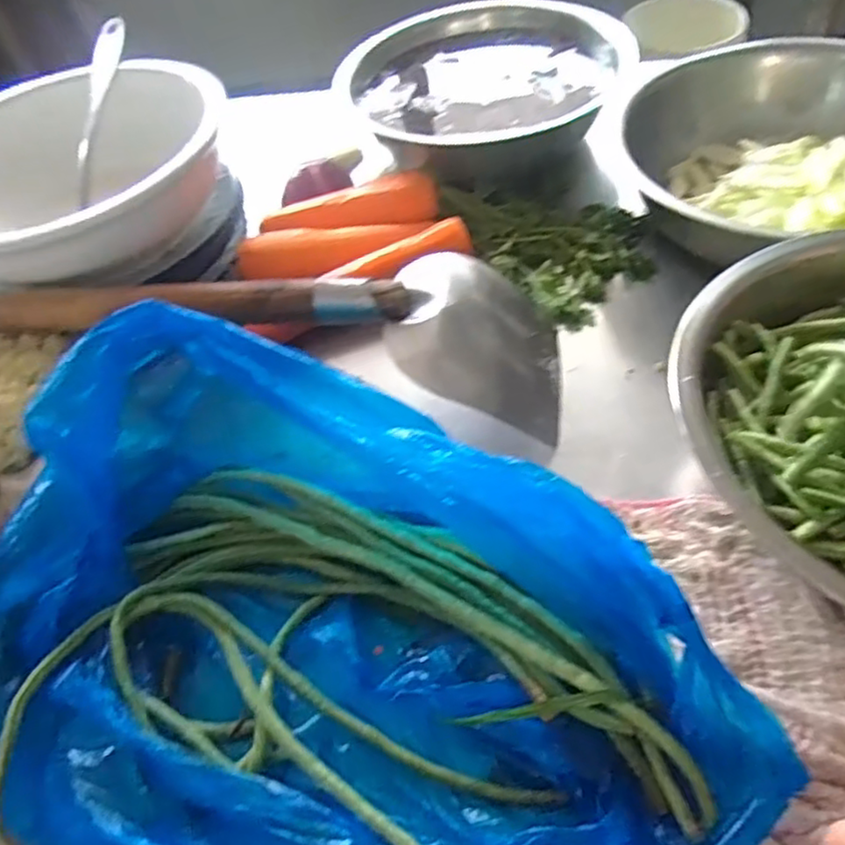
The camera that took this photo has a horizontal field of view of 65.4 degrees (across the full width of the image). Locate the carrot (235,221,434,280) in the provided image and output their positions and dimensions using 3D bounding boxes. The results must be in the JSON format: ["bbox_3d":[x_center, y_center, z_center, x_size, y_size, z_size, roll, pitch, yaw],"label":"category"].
[{"bbox_3d":[-0.075,-0.156,0.568,0.165,0.035,0.035,-19,52,-4],"label":"carrot"}]

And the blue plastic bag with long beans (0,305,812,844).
[{"bbox_3d":[-0.042,0.091,0.339,0.402,0.092,0.279,4,56,8],"label":"blue plastic bag with long beans"}]

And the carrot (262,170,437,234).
[{"bbox_3d":[-0.066,-0.195,0.591,0.157,0.033,0.034,-11,52,2],"label":"carrot"}]

